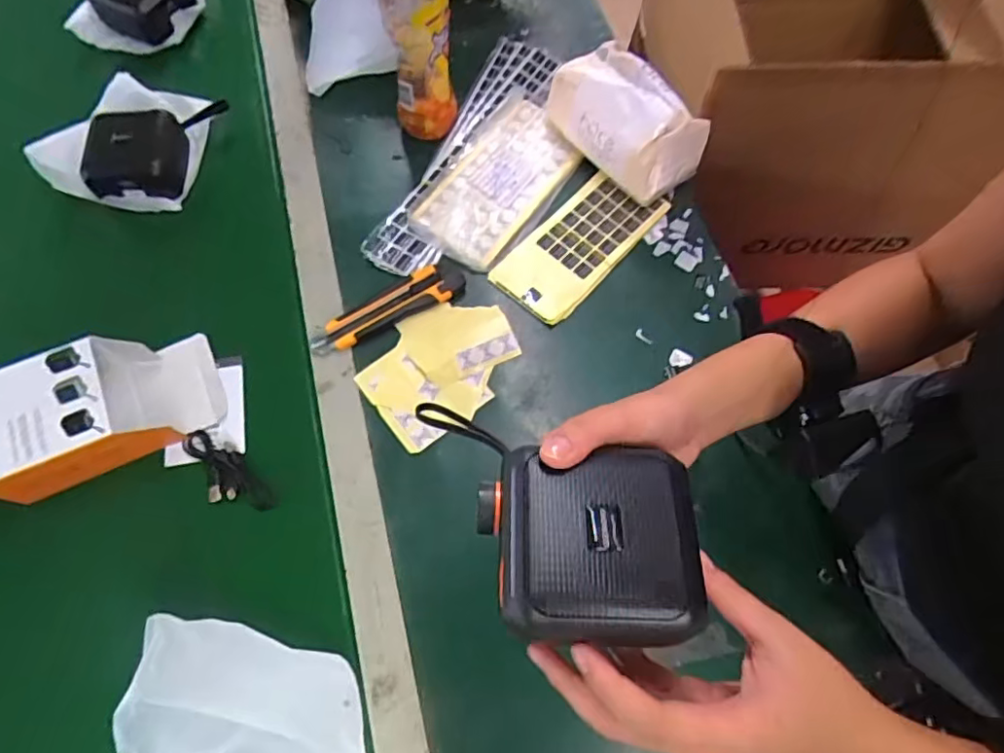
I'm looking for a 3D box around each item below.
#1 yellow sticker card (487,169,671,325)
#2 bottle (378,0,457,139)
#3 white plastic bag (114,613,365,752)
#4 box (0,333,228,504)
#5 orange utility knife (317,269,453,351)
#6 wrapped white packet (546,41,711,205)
[{"bbox_3d":[0.082,-0.143,0.626,0.090,0.010,0.193,41,72,9],"label":"yellow sticker card"},{"bbox_3d":[-0.084,-0.344,0.591,0.067,0.217,0.066,-7,70,-5],"label":"bottle"},{"bbox_3d":[-0.179,0.243,0.427,0.152,0.077,0.124,0,71,-5],"label":"white plastic bag"},{"bbox_3d":[-0.352,0.025,0.518,0.177,0.071,0.101,-22,74,-12],"label":"box"},{"bbox_3d":[-0.113,-0.069,0.584,0.157,0.016,0.039,-25,75,-13],"label":"orange utility knife"},{"bbox_3d":[0.131,-0.270,0.631,0.095,0.089,0.162,-42,77,-16],"label":"wrapped white packet"}]

